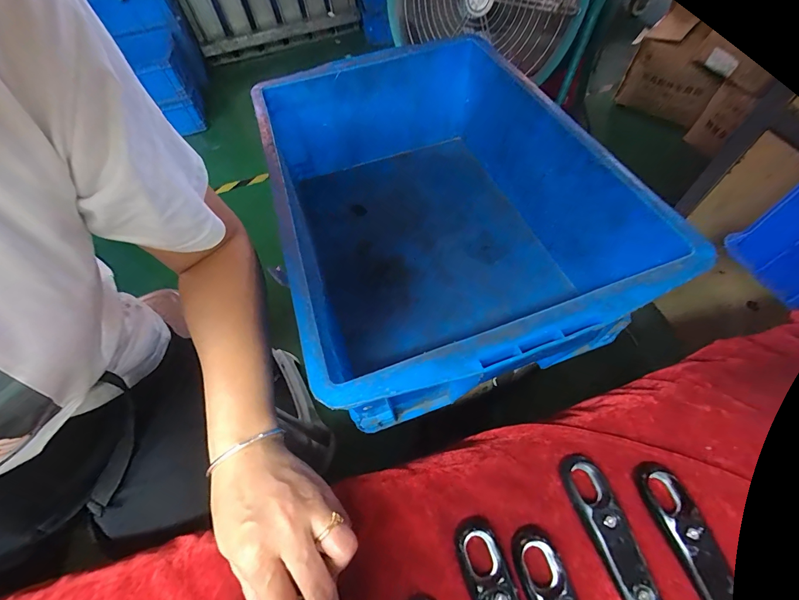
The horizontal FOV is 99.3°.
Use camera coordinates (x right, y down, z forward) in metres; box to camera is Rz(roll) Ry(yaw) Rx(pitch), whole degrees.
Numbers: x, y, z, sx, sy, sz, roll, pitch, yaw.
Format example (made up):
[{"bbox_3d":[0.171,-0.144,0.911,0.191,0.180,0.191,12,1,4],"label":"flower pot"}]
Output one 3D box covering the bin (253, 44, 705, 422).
[{"bbox_3d":[0.038,-0.118,0.455,0.346,0.182,0.498,-18,57,-7],"label":"bin"}]

